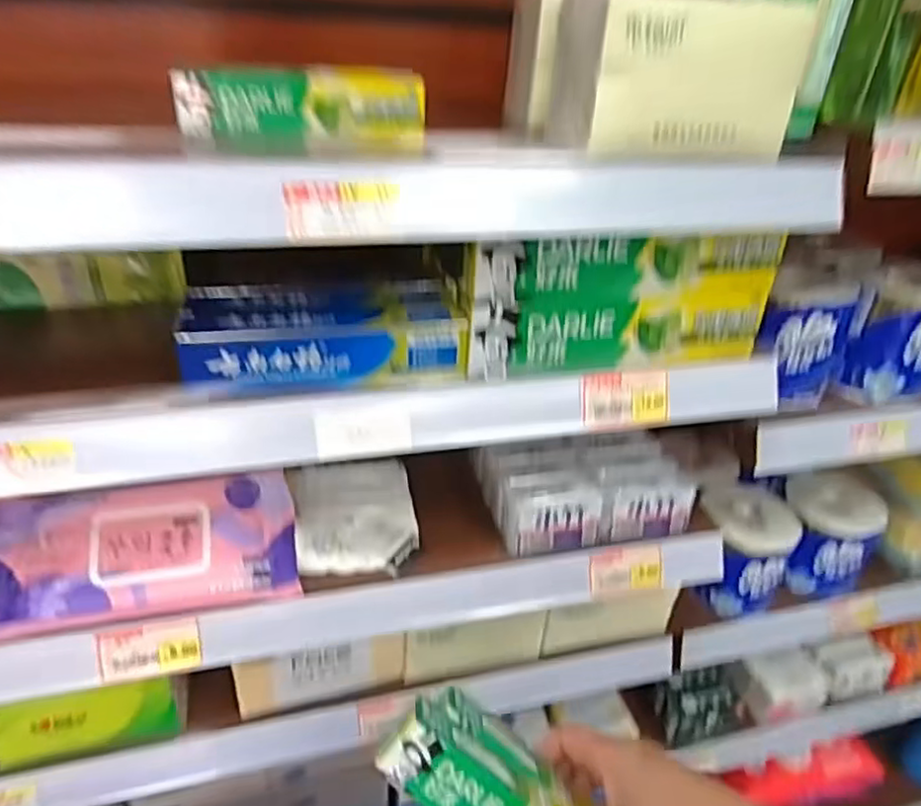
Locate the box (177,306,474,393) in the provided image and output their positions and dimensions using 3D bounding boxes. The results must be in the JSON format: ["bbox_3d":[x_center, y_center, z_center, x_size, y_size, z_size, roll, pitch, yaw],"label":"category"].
[{"bbox_3d":[-0.087,-0.038,0.439,0.181,0.046,0.035,-4,34,-13],"label":"box"}]

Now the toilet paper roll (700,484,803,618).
[{"bbox_3d":[0.320,0.167,0.751,0.099,0.108,0.112,14,34,14],"label":"toilet paper roll"}]

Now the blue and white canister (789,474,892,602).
[{"bbox_3d":[0.432,0.154,0.782,0.108,0.105,0.110,20,36,22],"label":"blue and white canister"}]

